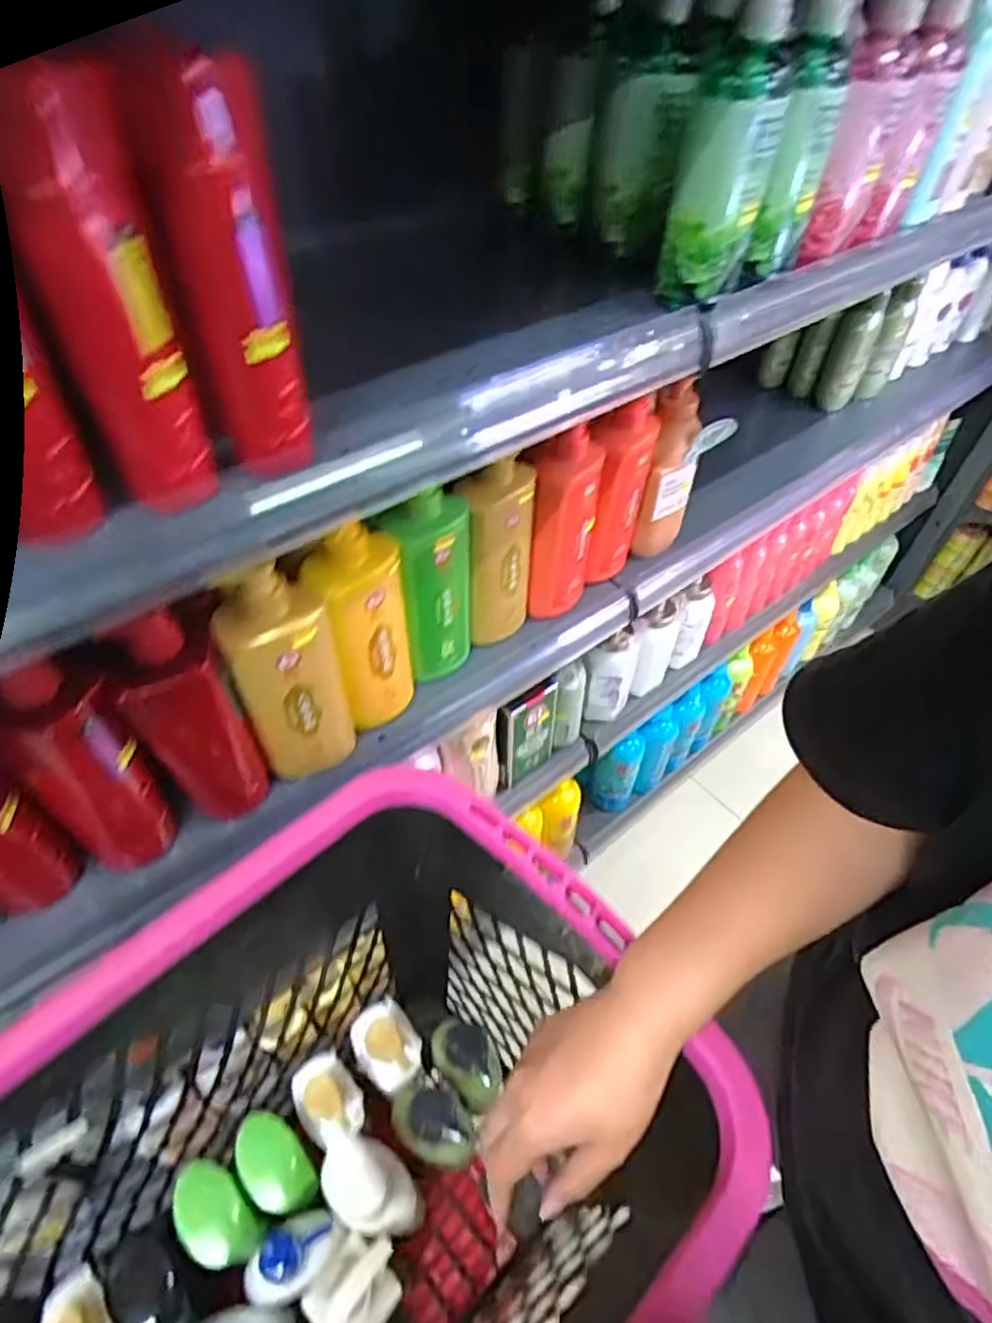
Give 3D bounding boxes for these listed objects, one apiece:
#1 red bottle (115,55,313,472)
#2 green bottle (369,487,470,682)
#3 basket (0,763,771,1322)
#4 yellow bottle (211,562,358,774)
[{"bbox_3d":[-0.131,-0.183,0.345,0.050,0.196,0.032,-11,52,-13],"label":"red bottle"},{"bbox_3d":[-0.064,-0.066,0.667,0.084,0.212,0.036,-33,59,-28],"label":"green bottle"},{"bbox_3d":[-0.169,0.443,0.532,0.383,0.452,0.570,34,55,22],"label":"basket"},{"bbox_3d":[-0.179,0.014,0.585,0.088,0.222,0.054,-19,54,-20],"label":"yellow bottle"}]

